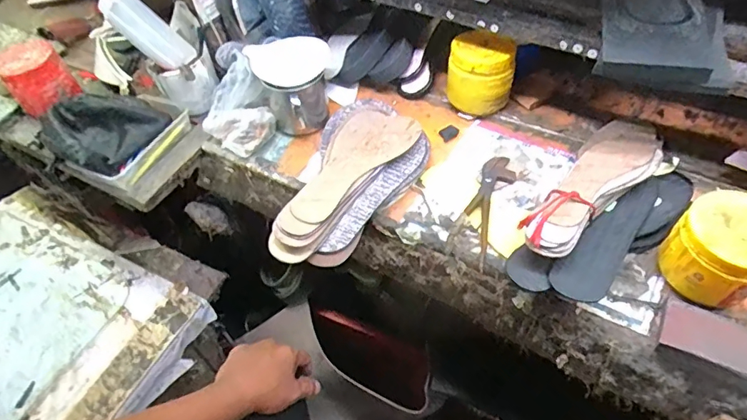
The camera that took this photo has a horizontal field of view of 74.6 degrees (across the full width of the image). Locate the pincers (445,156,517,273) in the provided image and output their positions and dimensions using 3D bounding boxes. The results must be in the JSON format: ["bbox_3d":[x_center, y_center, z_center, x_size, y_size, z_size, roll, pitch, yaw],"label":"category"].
[{"bbox_3d":[0.144,-0.006,0.633,0.049,0.014,0.179,18,55,18],"label":"pincers"}]

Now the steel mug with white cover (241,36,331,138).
[{"bbox_3d":[-0.115,-0.187,0.747,0.128,0.090,0.138,-12,52,-5],"label":"steel mug with white cover"}]

